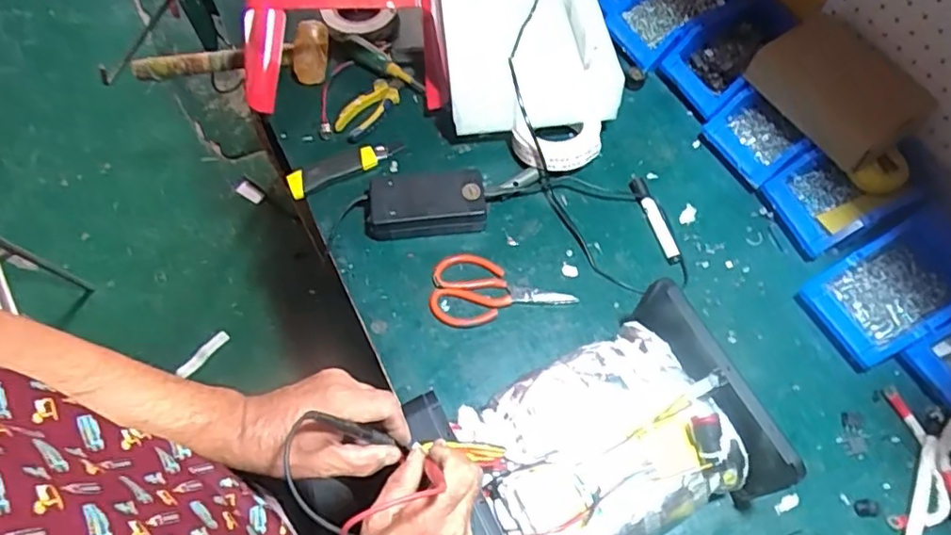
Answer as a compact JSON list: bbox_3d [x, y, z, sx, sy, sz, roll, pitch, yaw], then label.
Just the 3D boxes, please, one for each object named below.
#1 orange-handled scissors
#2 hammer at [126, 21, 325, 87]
[{"bbox_3d":[0.031,0.021,0.783,0.179,0.010,0.102,-8,65,-3],"label":"orange-handled scissors"},{"bbox_3d":[-0.358,-0.296,0.872,0.283,0.086,0.062,-1,65,0],"label":"hammer"}]

